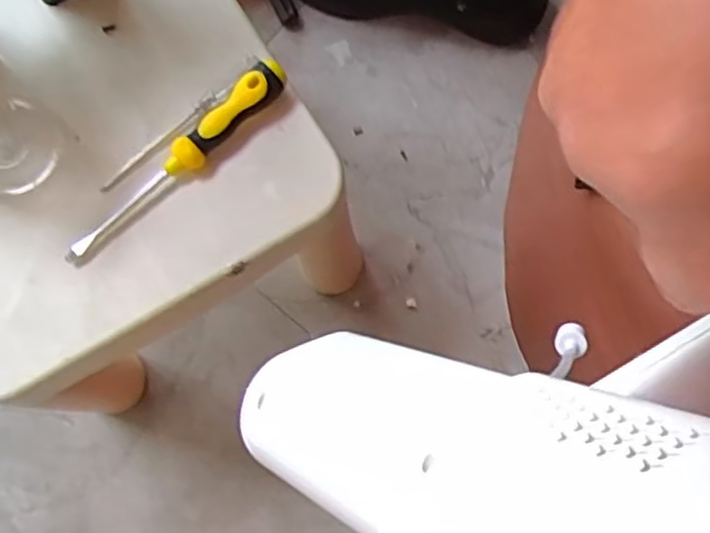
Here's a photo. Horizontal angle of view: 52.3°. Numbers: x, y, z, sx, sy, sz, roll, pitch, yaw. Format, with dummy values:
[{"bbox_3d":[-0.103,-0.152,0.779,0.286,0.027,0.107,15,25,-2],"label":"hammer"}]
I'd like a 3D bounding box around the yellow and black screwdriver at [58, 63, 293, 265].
[{"bbox_3d":[-0.101,-0.060,0.411,0.159,0.023,0.019,-43,82,-8],"label":"yellow and black screwdriver"}]

